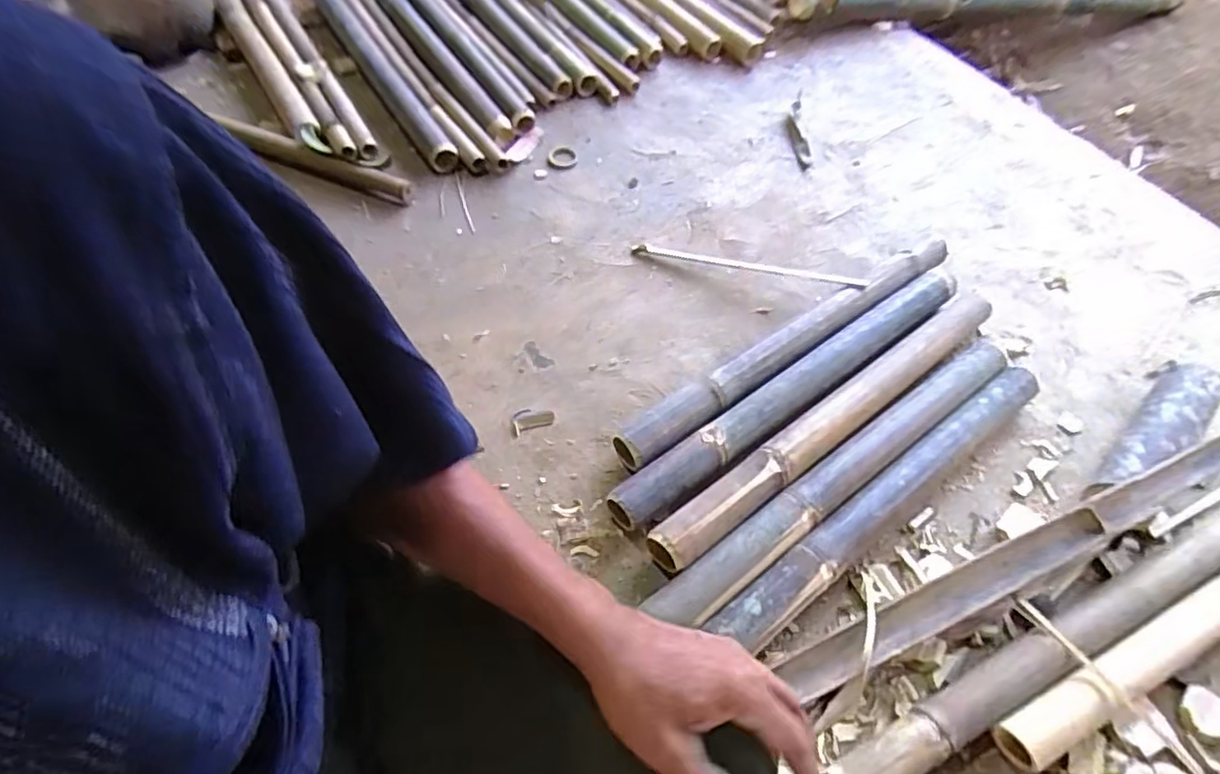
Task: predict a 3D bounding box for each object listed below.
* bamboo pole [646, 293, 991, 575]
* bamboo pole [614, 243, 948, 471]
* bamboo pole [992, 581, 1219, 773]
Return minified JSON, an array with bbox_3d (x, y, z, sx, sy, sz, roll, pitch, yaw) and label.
[{"bbox_3d":[0.308,0.044,0.832,0.628,0.055,0.054,-31,63,-23],"label":"bamboo pole"},{"bbox_3d":[0.272,-0.063,0.908,0.630,0.052,0.056,-30,63,-23],"label":"bamboo pole"},{"bbox_3d":[0.613,0.279,0.688,0.486,0.046,0.059,-19,59,-16],"label":"bamboo pole"}]

